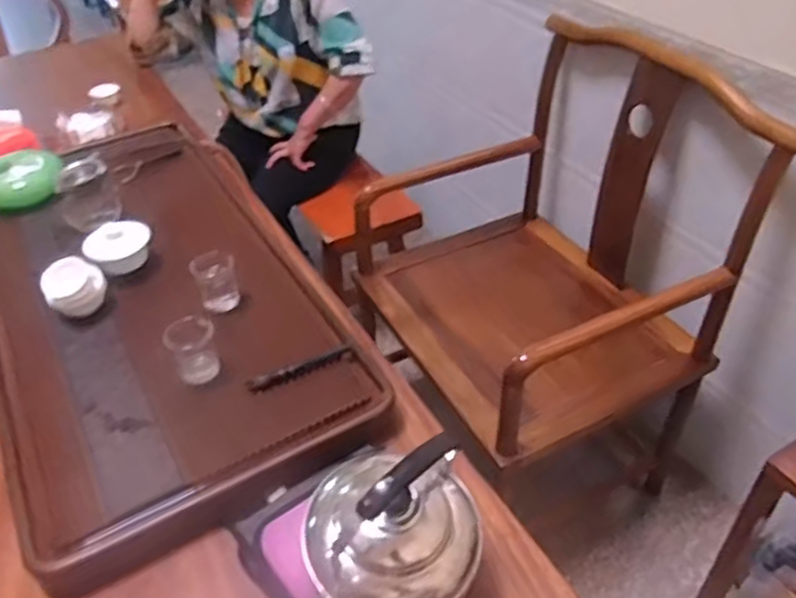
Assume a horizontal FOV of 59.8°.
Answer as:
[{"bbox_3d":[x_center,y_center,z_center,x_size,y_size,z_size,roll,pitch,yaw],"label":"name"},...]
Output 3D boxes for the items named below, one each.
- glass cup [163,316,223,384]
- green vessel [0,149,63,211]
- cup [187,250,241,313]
[{"bbox_3d":[-0.244,0.062,0.834,0.055,0.067,0.050,-2,41,2],"label":"glass cup"},{"bbox_3d":[-0.626,-0.192,1.150,0.135,0.058,0.158,-24,44,-21],"label":"green vessel"},{"bbox_3d":[-0.243,-0.024,0.927,0.055,0.053,0.057,-2,41,2],"label":"cup"}]

